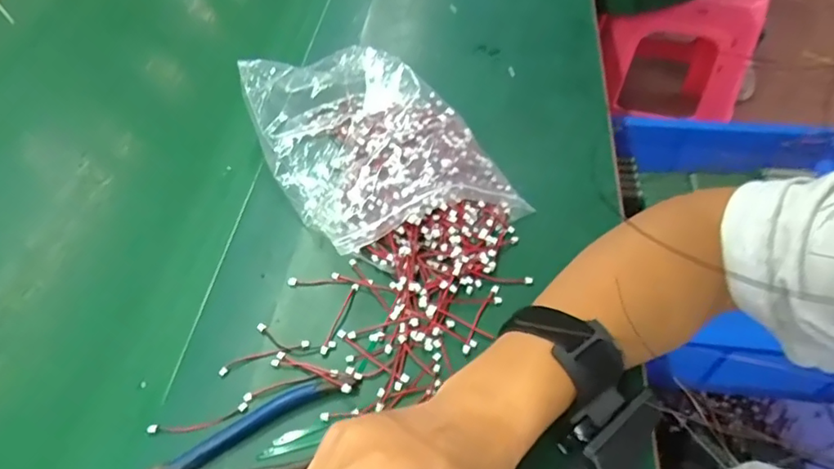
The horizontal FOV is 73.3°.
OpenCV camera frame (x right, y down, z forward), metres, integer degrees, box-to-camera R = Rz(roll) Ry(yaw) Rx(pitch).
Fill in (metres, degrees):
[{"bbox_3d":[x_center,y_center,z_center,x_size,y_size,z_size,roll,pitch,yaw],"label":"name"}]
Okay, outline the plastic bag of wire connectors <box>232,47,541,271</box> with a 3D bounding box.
[{"bbox_3d":[-0.042,-0.086,0.453,0.157,0.054,0.237,-26,56,-16],"label":"plastic bag of wire connectors"}]

